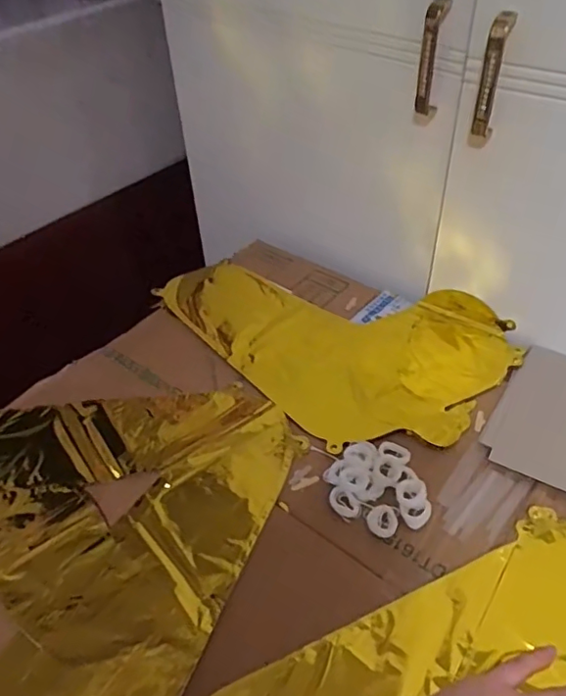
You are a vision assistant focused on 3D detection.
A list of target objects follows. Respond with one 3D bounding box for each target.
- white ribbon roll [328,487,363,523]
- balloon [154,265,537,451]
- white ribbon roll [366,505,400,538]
[{"bbox_3d":[0.054,0.136,0.495,0.022,0.004,0.032,-31,50,-26],"label":"white ribbon roll"},{"bbox_3d":[0.044,-0.035,0.666,0.407,0.024,0.254,32,54,31],"label":"balloon"},{"bbox_3d":[0.086,0.146,0.481,0.026,0.004,0.029,20,49,22],"label":"white ribbon roll"}]

